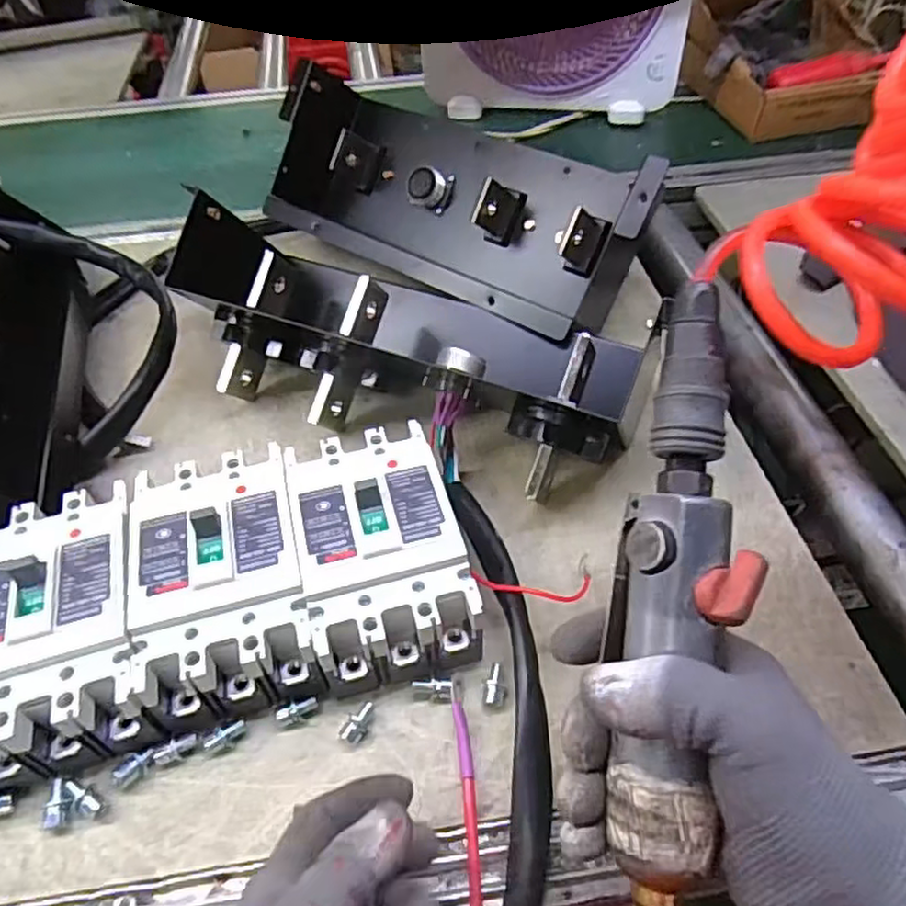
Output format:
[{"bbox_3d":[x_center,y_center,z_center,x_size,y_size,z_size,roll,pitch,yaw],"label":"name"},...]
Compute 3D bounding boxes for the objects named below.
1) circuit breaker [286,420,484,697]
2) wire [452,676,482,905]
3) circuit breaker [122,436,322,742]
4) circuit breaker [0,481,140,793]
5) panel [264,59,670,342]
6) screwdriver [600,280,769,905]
[{"bbox_3d":[-0.045,0.060,0.424,0.093,0.069,0.152,-13,51,-10],"label":"circuit breaker"},{"bbox_3d":[0.009,0.203,0.349,0.012,0.022,0.173,-2,49,-1],"label":"wire"},{"bbox_3d":[-0.135,0.077,0.413,0.093,0.071,0.150,-11,50,-9],"label":"circuit breaker"},{"bbox_3d":[-0.226,0.100,0.396,0.096,0.072,0.150,-14,51,-11],"label":"circuit breaker"},{"bbox_3d":[-0.003,-0.230,0.626,0.371,0.144,0.125,27,23,21],"label":"panel"},{"bbox_3d":[0.084,0.076,0.257,0.044,0.033,0.279,5,84,9],"label":"screwdriver"}]

